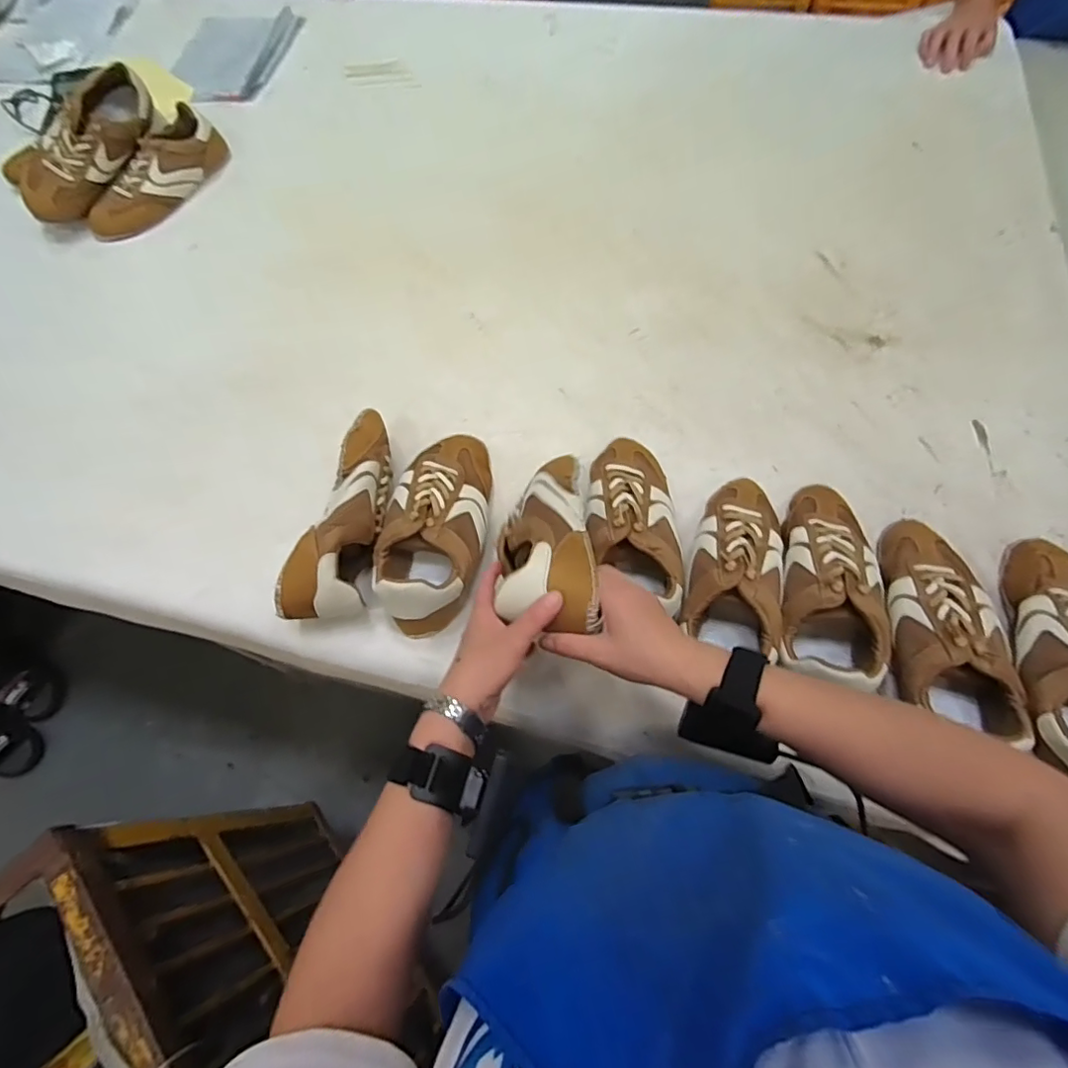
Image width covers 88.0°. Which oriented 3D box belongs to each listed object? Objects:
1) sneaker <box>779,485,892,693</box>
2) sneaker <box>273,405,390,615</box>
[{"bbox_3d":[0.288,0.041,0.536,0.089,0.072,0.223,12,66,9],"label":"sneaker"},{"bbox_3d":[-0.189,-0.020,0.594,0.076,0.079,0.237,8,65,8],"label":"sneaker"}]

